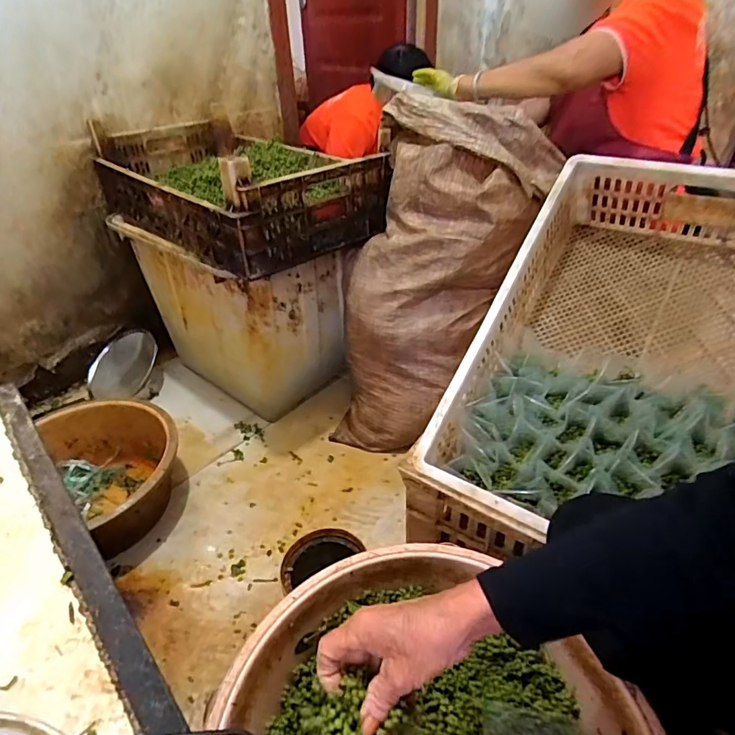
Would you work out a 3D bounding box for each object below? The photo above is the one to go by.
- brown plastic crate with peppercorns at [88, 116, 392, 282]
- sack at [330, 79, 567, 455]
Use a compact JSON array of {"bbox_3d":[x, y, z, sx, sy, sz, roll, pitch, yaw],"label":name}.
[{"bbox_3d":[-0.309,-0.417,1.082,0.665,0.173,0.411,28,45,35],"label":"brown plastic crate with peppercorns"},{"bbox_3d":[0.105,-0.152,1.022,0.240,0.750,0.281,-1,29,-38],"label":"sack"}]

